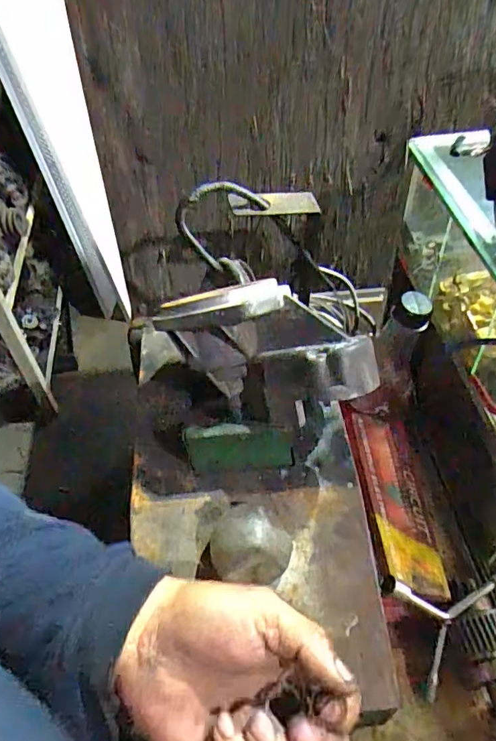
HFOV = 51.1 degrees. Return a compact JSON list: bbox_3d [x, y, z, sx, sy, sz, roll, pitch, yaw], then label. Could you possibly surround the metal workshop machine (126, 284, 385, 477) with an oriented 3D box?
[{"bbox_3d":[0.004,0.002,0.402,0.166,0.130,0.100,3,49,4],"label":"metal workshop machine"}]

